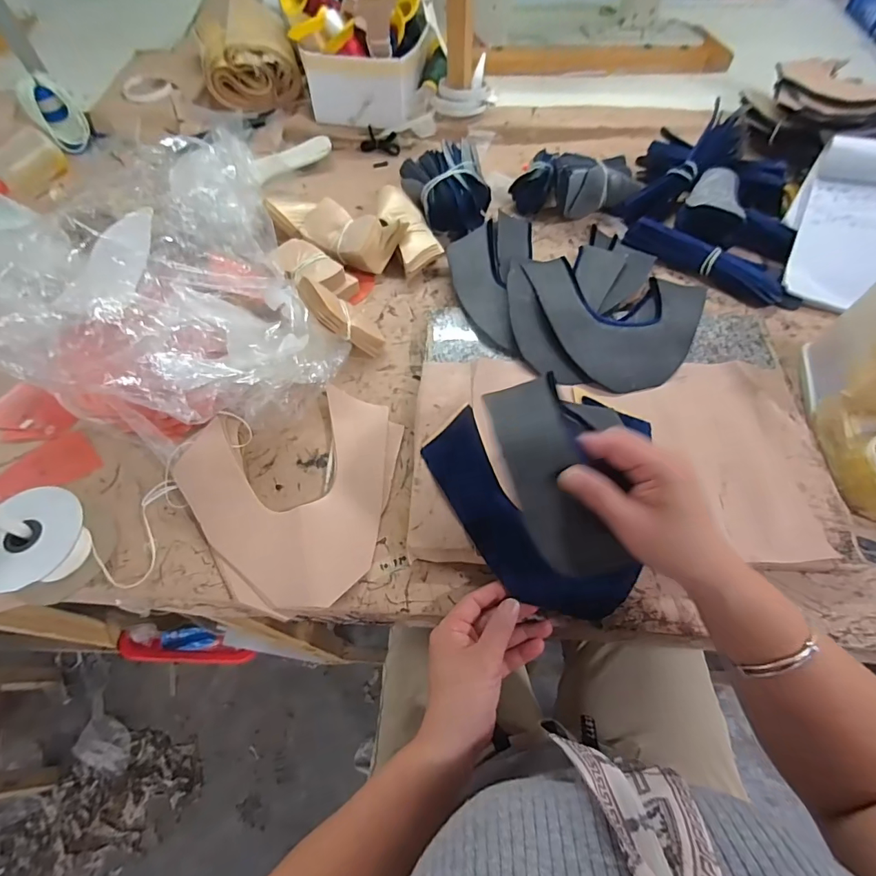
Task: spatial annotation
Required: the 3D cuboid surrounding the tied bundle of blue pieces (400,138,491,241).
[{"bbox_3d":[0.015,-0.342,0.625,0.111,0.070,0.115,-13,61,-5],"label":"tied bundle of blue pieces"}]

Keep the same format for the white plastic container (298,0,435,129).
[{"bbox_3d":[-0.108,-0.621,0.754,0.170,0.084,0.193,12,62,8],"label":"white plastic container"}]

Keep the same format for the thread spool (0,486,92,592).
[{"bbox_3d":[-0.352,0.084,0.381,0.067,0.108,0.085,12,61,8],"label":"thread spool"}]

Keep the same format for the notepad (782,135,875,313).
[{"bbox_3d":[0.530,-0.270,0.559,0.140,0.032,0.217,17,82,22],"label":"notepad"}]

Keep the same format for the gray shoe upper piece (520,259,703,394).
[{"bbox_3d":[0.227,-0.151,0.533,0.212,0.045,0.207,-1,60,1],"label":"gray shoe upper piece"}]

